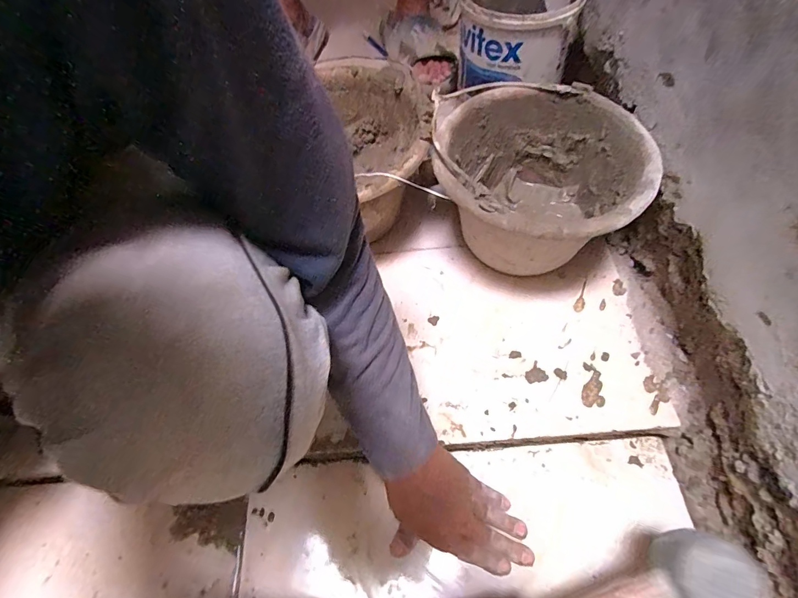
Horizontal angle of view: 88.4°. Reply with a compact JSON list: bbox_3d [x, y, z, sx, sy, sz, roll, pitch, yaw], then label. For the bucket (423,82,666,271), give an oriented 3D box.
[{"bbox_3d":[0.169,-0.137,0.544,0.246,0.165,0.247,-2,59,3],"label":"bucket"}]

